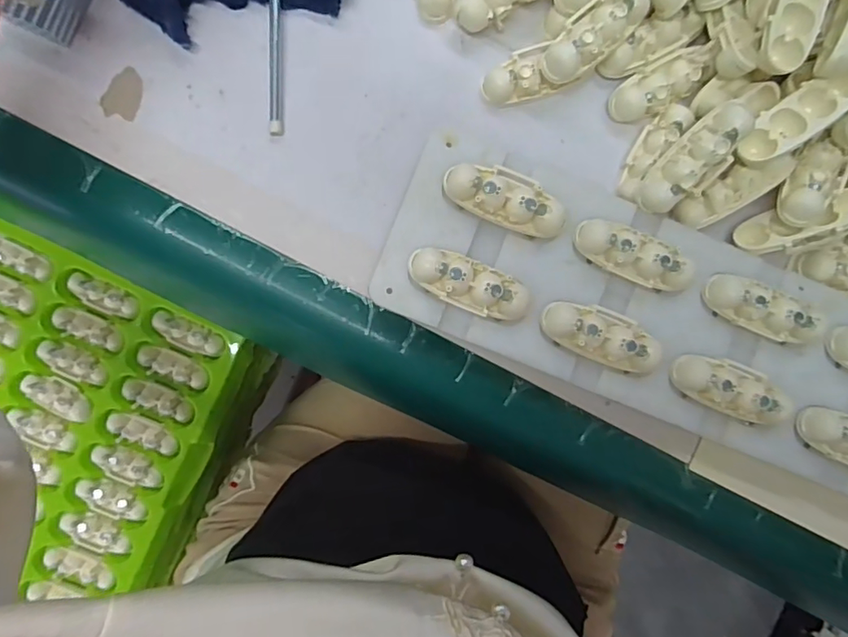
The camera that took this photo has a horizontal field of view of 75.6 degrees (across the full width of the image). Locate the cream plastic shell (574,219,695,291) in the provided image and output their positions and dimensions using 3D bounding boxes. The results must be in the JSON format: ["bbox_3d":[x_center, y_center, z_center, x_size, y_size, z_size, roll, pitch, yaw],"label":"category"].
[{"bbox_3d":[0.107,-0.032,0.279,0.060,0.016,0.022,22,90,-3],"label":"cream plastic shell"}]

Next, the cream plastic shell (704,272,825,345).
[{"bbox_3d":[0.175,-0.005,0.282,0.060,0.016,0.022,24,90,-3],"label":"cream plastic shell"}]

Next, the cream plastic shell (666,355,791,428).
[{"bbox_3d":[0.159,0.037,0.282,0.061,0.015,0.027,21,90,-3],"label":"cream plastic shell"}]

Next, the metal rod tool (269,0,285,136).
[{"bbox_3d":[-0.079,-0.148,0.290,0.007,0.009,0.099,0,91,-3],"label":"metal rod tool"}]

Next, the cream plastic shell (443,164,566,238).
[{"bbox_3d":[0.042,-0.061,0.276,0.063,0.016,0.025,25,90,-3],"label":"cream plastic shell"}]

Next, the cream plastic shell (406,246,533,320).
[{"bbox_3d":[0.023,-0.017,0.275,0.062,0.016,0.025,19,90,-3],"label":"cream plastic shell"}]

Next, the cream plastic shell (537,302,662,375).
[{"bbox_3d":[0.091,0.009,0.279,0.062,0.015,0.027,20,90,-3],"label":"cream plastic shell"}]

